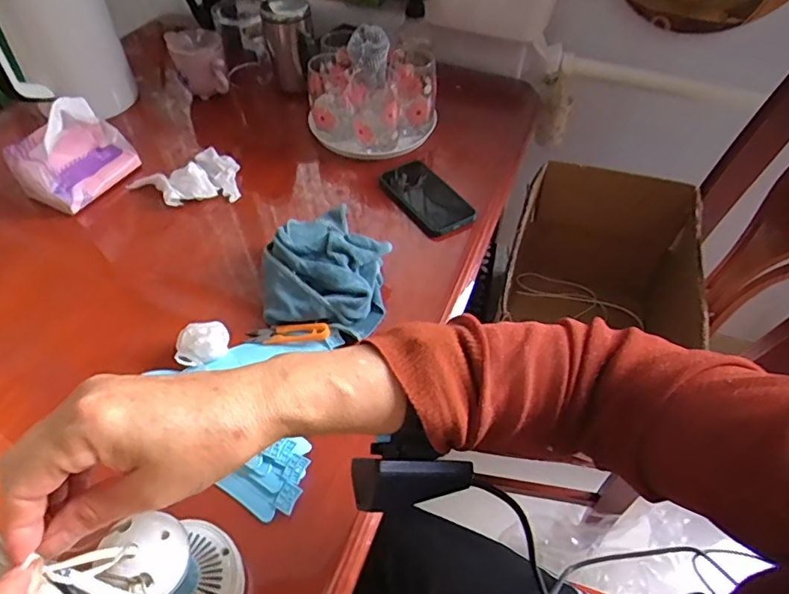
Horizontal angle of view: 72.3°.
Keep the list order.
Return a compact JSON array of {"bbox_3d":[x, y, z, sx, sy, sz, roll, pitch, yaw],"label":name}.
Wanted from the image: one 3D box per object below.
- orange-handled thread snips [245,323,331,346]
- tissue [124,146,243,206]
[{"bbox_3d":[-0.109,0.038,0.555,0.084,0.017,0.028,-2,49,-3],"label":"orange-handled thread snips"},{"bbox_3d":[-0.281,-0.162,0.721,0.139,0.031,0.088,-7,50,-7],"label":"tissue"}]

